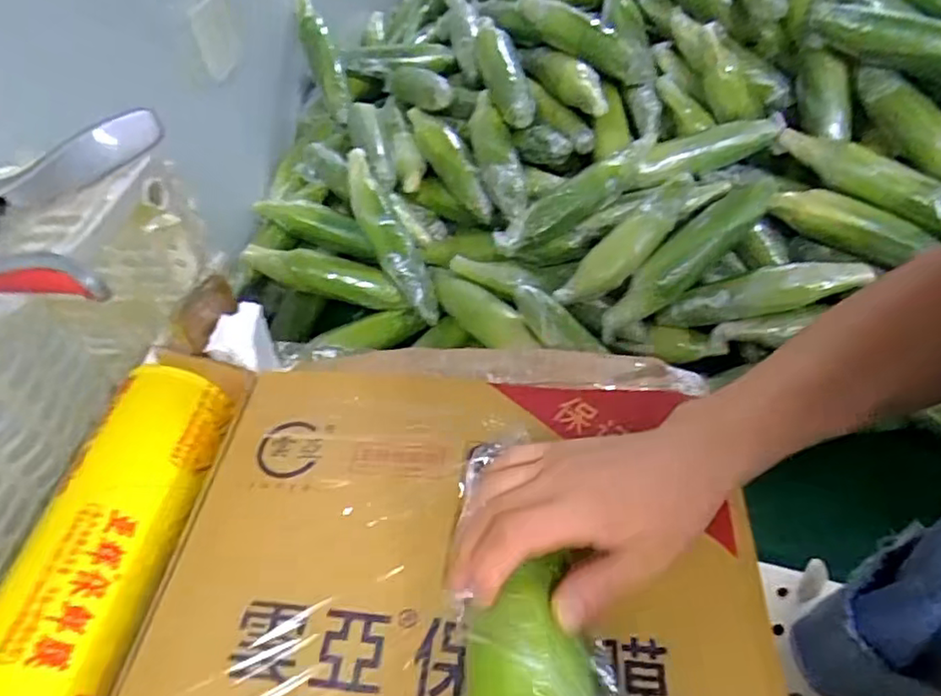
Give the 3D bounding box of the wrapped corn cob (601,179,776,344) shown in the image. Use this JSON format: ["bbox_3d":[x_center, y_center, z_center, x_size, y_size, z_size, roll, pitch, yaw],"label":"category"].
[{"bbox_3d":[0.265,-0.113,0.763,0.293,0.046,0.049,-41,54,-9],"label":"wrapped corn cob"}]

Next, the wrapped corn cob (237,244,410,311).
[{"bbox_3d":[-0.193,-0.099,0.849,0.220,0.052,0.042,15,47,-6],"label":"wrapped corn cob"}]

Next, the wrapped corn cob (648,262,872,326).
[{"bbox_3d":[0.338,-0.064,0.736,0.232,0.046,0.041,-13,44,19],"label":"wrapped corn cob"}]

